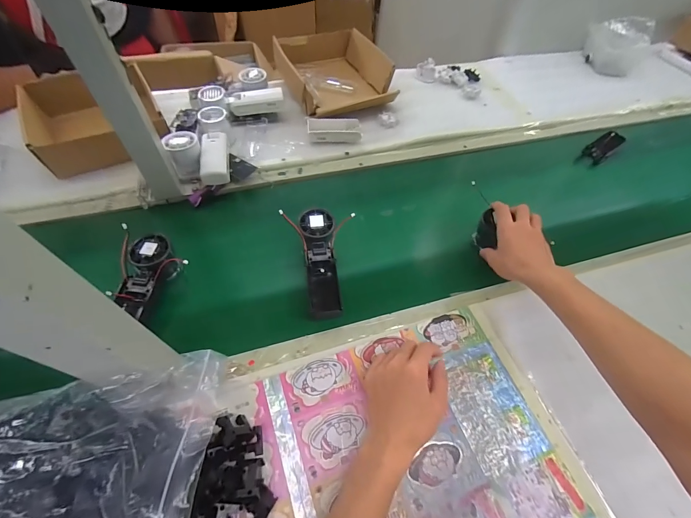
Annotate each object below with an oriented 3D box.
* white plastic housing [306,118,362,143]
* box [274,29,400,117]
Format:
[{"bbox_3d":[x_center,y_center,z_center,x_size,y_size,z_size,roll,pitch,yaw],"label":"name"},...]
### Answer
[{"bbox_3d":[-0.021,-0.260,0.644,0.106,0.024,0.051,-2,55,-6],"label":"white plastic housing"},{"bbox_3d":[-0.023,-0.419,0.724,0.216,0.066,0.250,-19,59,-17],"label":"box"}]

